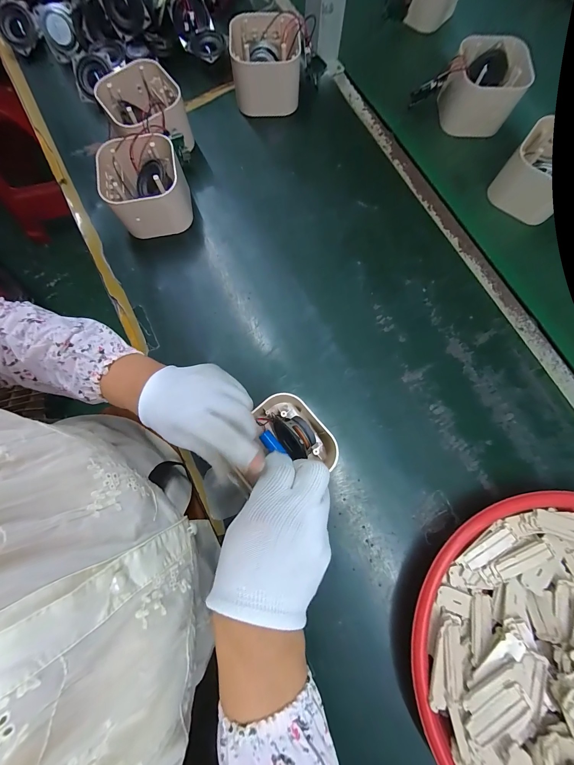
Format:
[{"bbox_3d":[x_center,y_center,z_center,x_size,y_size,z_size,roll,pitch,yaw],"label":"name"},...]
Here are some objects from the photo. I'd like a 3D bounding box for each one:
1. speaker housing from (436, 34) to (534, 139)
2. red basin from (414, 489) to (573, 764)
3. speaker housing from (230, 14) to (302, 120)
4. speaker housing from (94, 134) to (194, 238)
[{"bbox_3d":[0.259,-0.393,0.391,0.086,0.078,0.069,2,79,1],"label":"speaker housing"},{"bbox_3d":[0.261,0.249,0.254,0.267,0.058,0.277,0,79,0],"label":"red basin"},{"bbox_3d":[-0.028,-0.420,0.385,0.088,0.070,0.082,-4,79,-1],"label":"speaker housing"},{"bbox_3d":[-0.171,-0.239,0.352,0.095,0.065,0.089,-15,79,-3],"label":"speaker housing"}]

